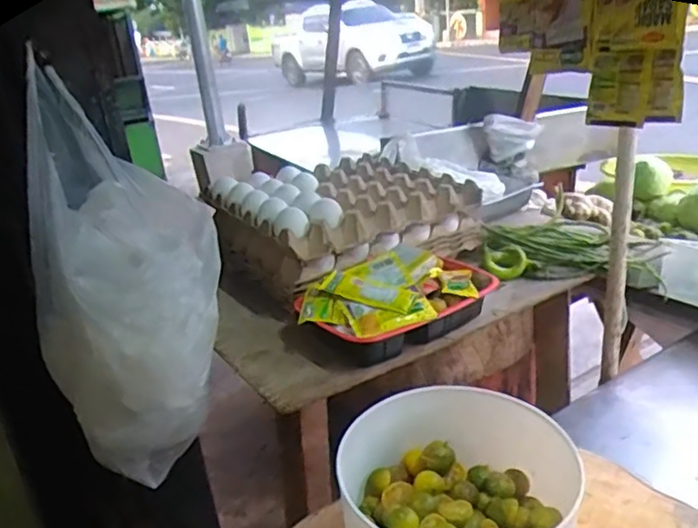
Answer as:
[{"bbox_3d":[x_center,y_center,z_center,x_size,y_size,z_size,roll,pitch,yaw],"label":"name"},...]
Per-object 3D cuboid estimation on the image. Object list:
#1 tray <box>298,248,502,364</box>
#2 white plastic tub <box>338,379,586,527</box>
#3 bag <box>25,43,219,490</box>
[{"bbox_3d":[0.053,0.036,0.697,0.216,0.068,0.134,-22,28,-31],"label":"tray"},{"bbox_3d":[0.079,0.180,0.459,0.161,0.096,0.171,-5,24,5],"label":"white plastic tub"},{"bbox_3d":[-0.259,0.002,0.699,0.193,0.451,0.174,-18,-16,-24],"label":"bag"}]

